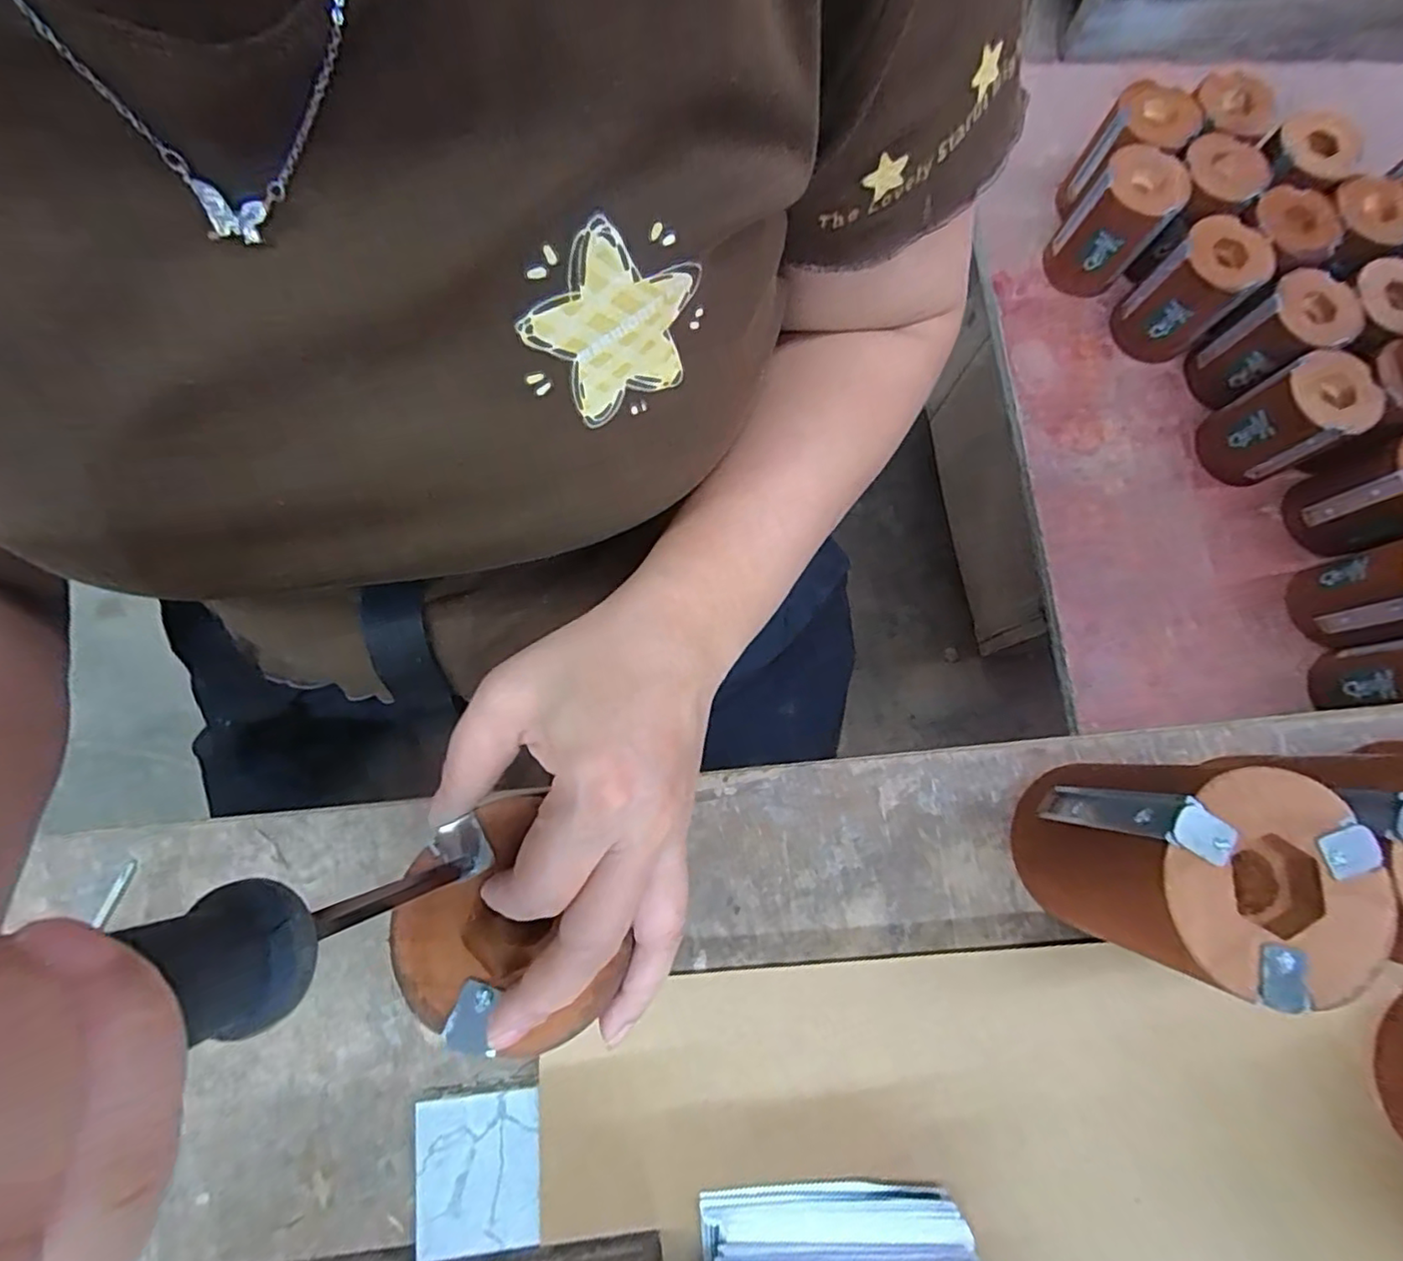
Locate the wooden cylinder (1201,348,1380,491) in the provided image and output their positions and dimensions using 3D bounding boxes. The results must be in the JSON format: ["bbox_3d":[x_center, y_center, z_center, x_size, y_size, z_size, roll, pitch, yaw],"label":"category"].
[{"bbox_3d":[0.533,-0.190,0.569,0.079,0.099,0.078,-24,78,-6],"label":"wooden cylinder"}]

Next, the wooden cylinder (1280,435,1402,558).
[{"bbox_3d":[0.613,-0.122,0.563,0.080,0.098,0.081,-24,78,-6],"label":"wooden cylinder"}]

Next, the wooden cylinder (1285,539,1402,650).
[{"bbox_3d":[0.604,-0.036,0.536,0.082,0.105,0.078,-15,77,-5],"label":"wooden cylinder"}]

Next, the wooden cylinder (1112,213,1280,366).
[{"bbox_3d":[0.466,-0.322,0.597,0.083,0.103,0.080,-39,80,-9],"label":"wooden cylinder"}]

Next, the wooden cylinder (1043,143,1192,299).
[{"bbox_3d":[0.393,-0.387,0.600,0.077,0.111,0.068,39,79,8],"label":"wooden cylinder"}]

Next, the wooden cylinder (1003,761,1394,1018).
[{"bbox_3d":[0.196,0.098,0.257,0.086,0.096,0.078,19,77,4],"label":"wooden cylinder"}]

